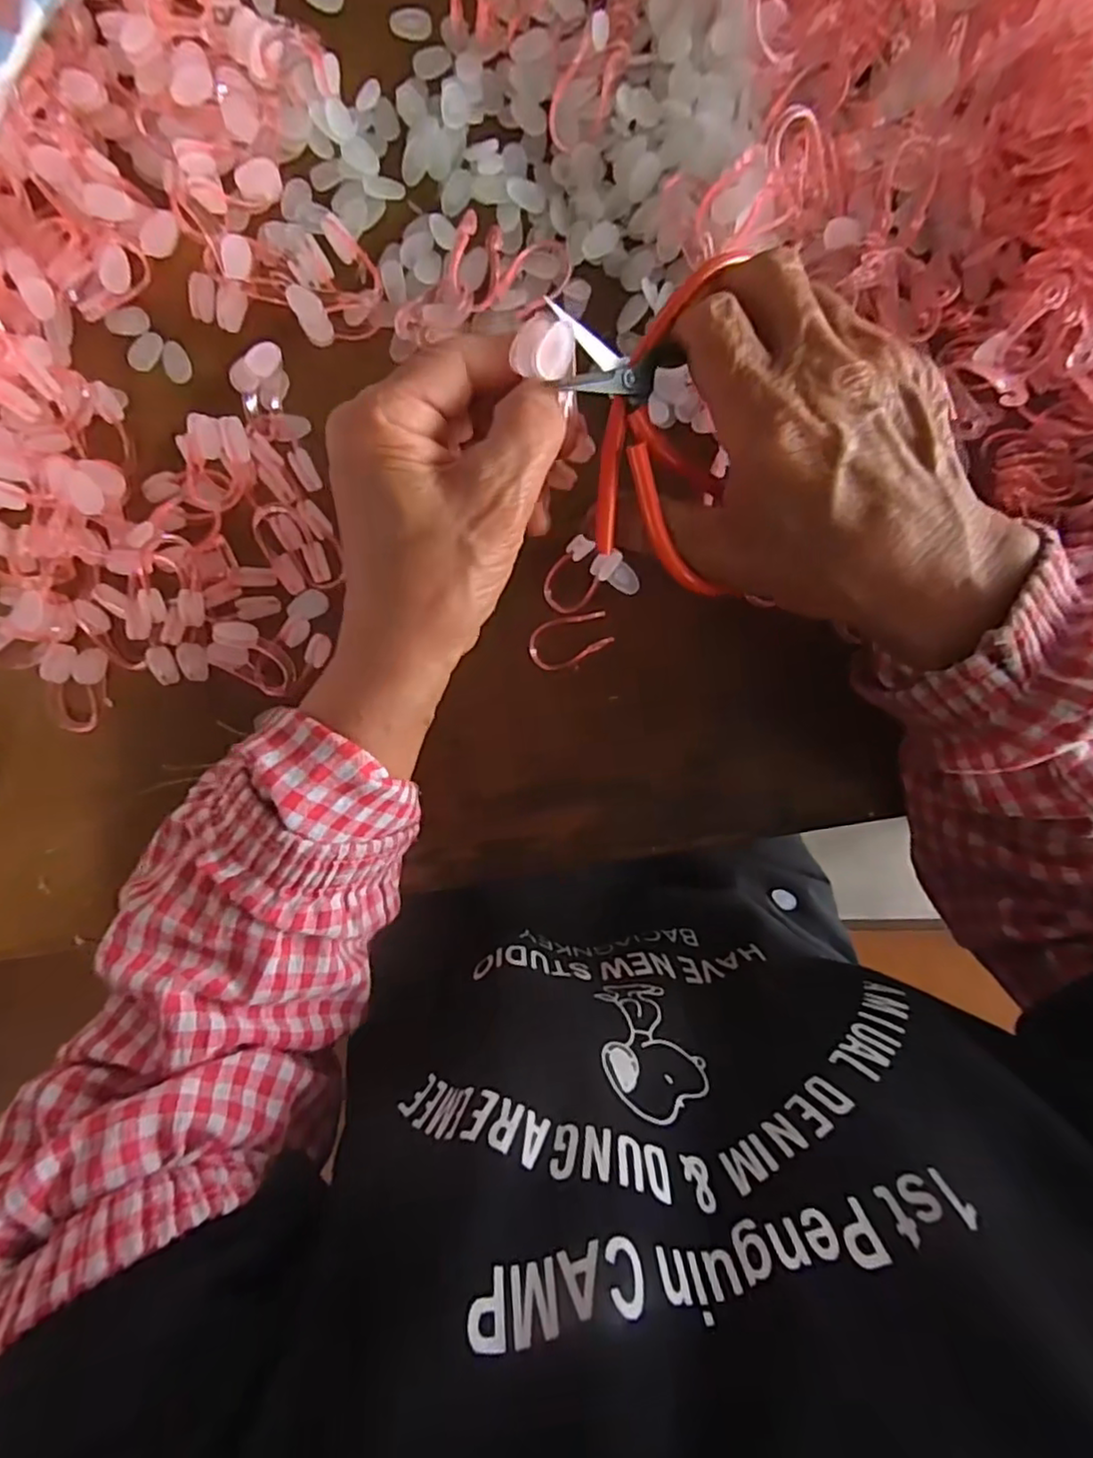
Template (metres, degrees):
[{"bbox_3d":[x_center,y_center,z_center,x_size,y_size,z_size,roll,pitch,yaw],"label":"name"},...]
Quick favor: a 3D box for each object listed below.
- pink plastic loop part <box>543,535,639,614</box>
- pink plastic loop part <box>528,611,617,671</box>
[{"bbox_3d":[0.018,-0.068,0.280,0.039,0.011,0.029,-19,92,0],"label":"pink plastic loop part"},{"bbox_3d":[0.011,-0.038,0.286,0.036,0.005,0.022,-10,92,0],"label":"pink plastic loop part"}]

